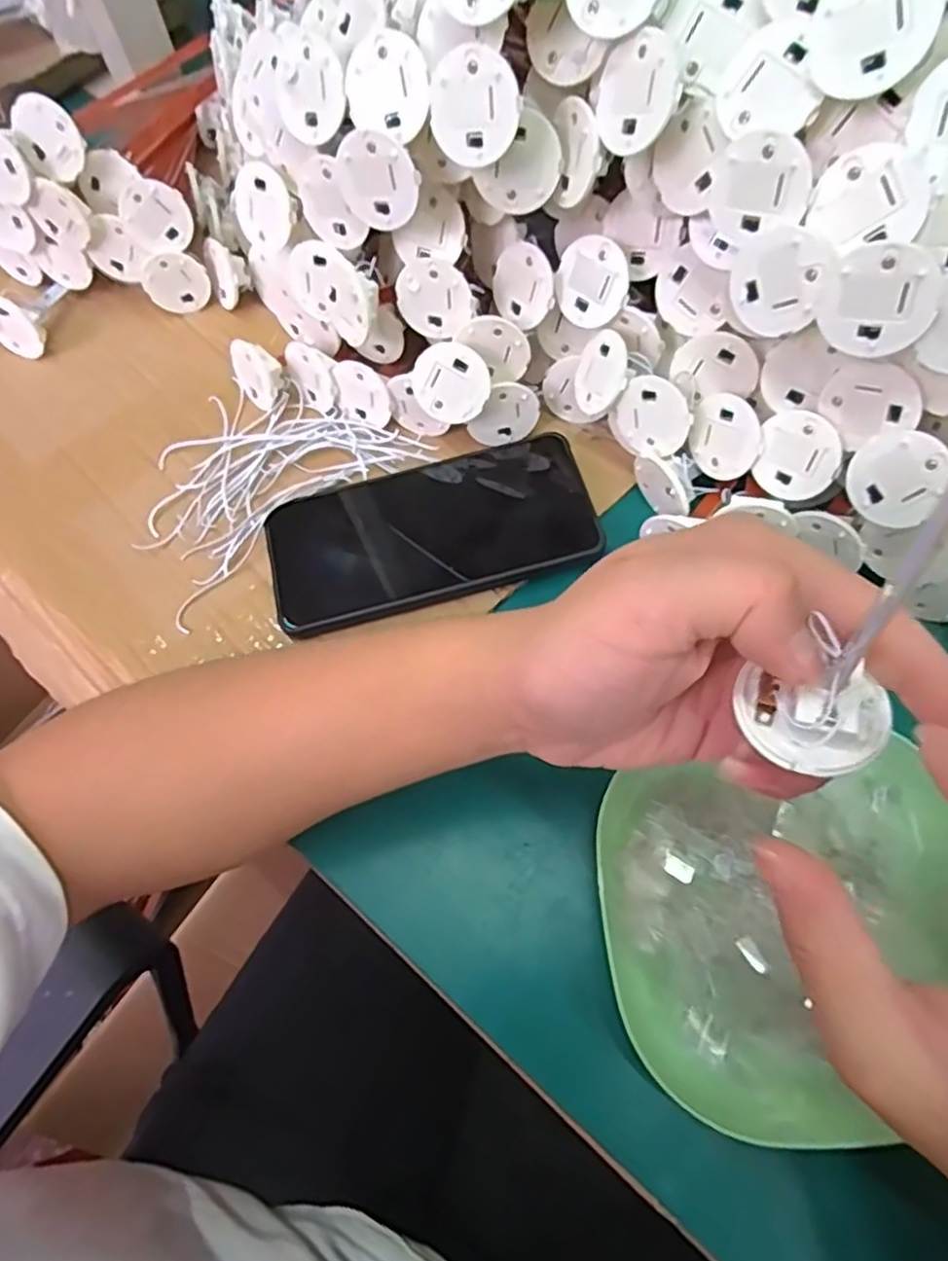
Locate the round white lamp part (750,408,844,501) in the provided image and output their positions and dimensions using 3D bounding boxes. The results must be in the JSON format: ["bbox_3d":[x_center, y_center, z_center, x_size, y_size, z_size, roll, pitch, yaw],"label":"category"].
[{"bbox_3d":[0.145,-0.077,0.310,0.034,0.038,0.004,28,41,34],"label":"round white lamp part"}]

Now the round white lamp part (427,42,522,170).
[{"bbox_3d":[-0.001,-0.210,0.280,0.038,0.038,0.005,38,45,-3],"label":"round white lamp part"}]

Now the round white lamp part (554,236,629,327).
[{"bbox_3d":[0.056,-0.166,0.333,0.036,0.038,0.004,14,31,35],"label":"round white lamp part"}]

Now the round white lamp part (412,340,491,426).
[{"bbox_3d":[-0.012,-0.123,0.350,0.038,0.038,0.004,28,34,-4],"label":"round white lamp part"}]

